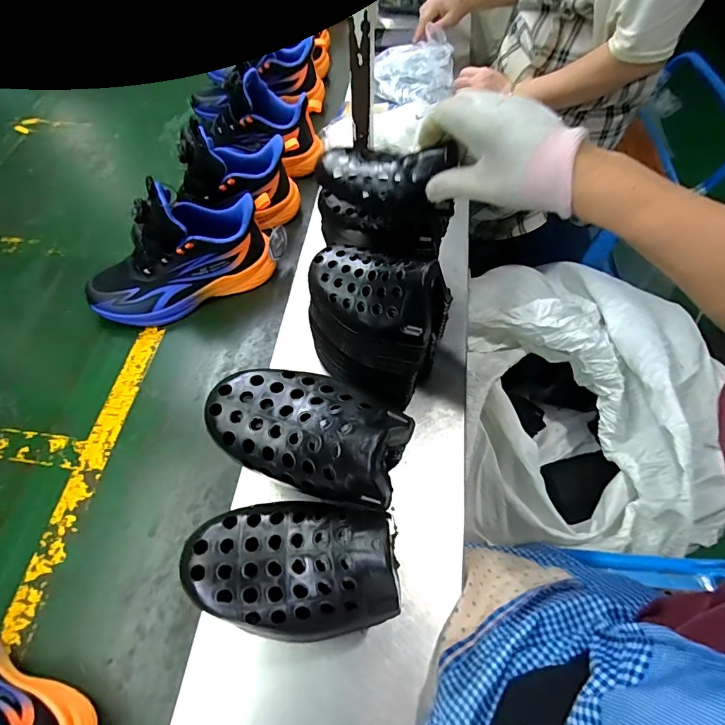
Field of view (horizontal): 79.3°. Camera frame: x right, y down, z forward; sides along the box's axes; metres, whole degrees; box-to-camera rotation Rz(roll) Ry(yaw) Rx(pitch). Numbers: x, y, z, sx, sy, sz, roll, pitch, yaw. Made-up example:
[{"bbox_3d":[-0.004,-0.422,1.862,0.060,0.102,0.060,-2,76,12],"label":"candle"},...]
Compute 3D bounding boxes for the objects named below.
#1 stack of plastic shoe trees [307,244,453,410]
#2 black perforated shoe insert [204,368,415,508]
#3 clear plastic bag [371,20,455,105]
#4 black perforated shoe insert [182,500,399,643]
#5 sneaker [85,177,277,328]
[{"bbox_3d":[0.007,-0.034,0.453,0.134,0.184,0.082,28,63,15],"label":"stack of plastic shoe trees"},{"bbox_3d":[-0.039,0.038,0.300,0.143,0.051,0.085,22,62,12],"label":"black perforated shoe insert"},{"bbox_3d":[0.099,-0.568,0.834,0.150,0.067,0.154,2,59,3],"label":"clear plastic bag"},{"bbox_3d":[-0.048,0.134,0.290,0.137,0.050,0.081,-3,60,-2],"label":"black perforated shoe insert"},{"bbox_3d":[-0.243,-0.137,0.565,0.242,0.145,0.083,-23,61,-11],"label":"sneaker"}]

